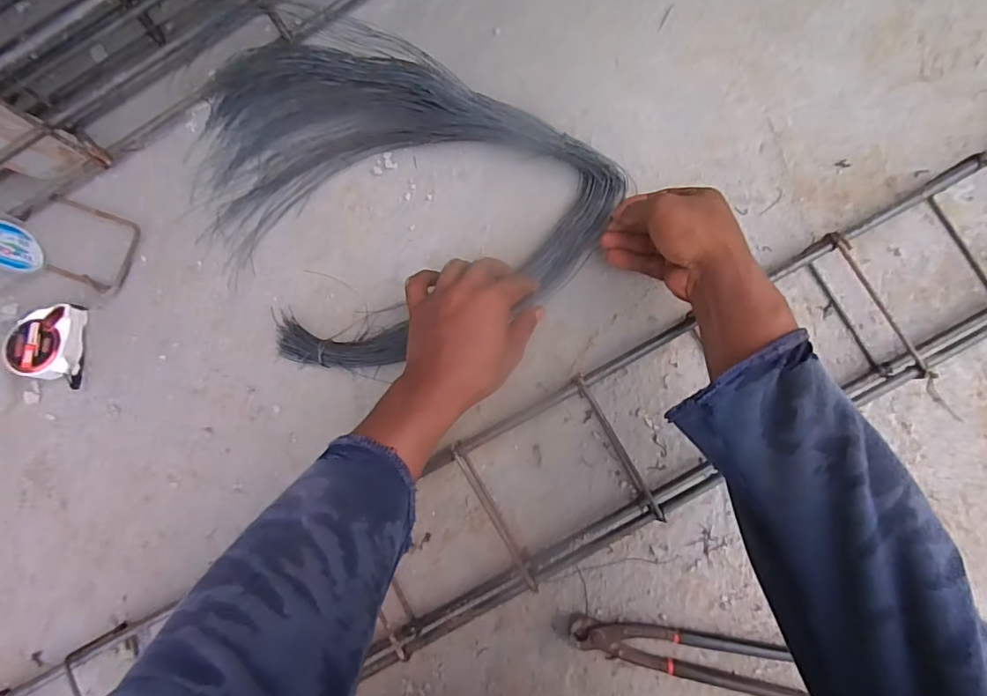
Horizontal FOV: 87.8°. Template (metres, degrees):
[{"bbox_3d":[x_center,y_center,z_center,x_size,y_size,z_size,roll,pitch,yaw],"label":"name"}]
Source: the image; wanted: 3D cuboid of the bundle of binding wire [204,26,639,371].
[{"bbox_3d":[-0.108,-0.193,0.535,0.388,0.060,0.379,-28,82,0],"label":"bundle of binding wire"}]

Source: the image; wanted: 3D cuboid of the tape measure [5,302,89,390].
[{"bbox_3d":[-0.478,-0.003,0.550,0.063,0.036,0.088,-1,83,4],"label":"tape measure"}]

